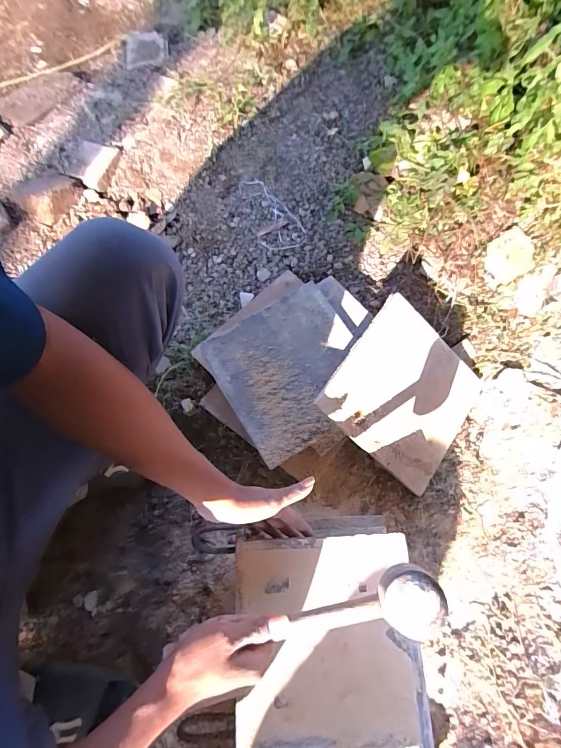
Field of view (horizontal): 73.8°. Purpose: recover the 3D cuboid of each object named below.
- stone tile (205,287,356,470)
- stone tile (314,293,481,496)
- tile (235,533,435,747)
[{"bbox_3d":[0.021,-0.008,0.647,0.246,0.024,0.246,-29,73,-11],"label":"stone tile"},{"bbox_3d":[0.215,0.035,0.634,0.254,0.014,0.239,41,76,-14],"label":"stone tile"},{"bbox_3d":[0.058,0.326,0.467,0.221,0.012,0.222,-3,69,1],"label":"tile"}]

